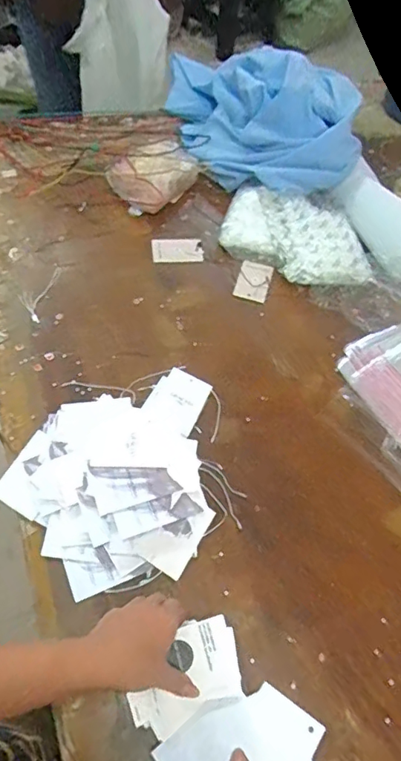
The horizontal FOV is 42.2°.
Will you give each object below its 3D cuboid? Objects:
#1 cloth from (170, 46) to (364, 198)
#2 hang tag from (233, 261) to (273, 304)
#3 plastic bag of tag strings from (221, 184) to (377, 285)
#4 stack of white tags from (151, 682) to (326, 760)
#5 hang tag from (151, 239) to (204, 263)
[{"bbox_3d":[0.105,-0.477,0.911,0.322,0.148,0.311,3,58,-2],"label":"cloth"},{"bbox_3d":[0.085,-0.157,0.823,0.050,0.004,0.075,16,63,6],"label":"hang tag"},{"bbox_3d":[0.156,-0.231,0.846,0.262,0.050,0.147,31,62,15],"label":"plastic bag of tag strings"},{"bbox_3d":[0.041,0.355,0.491,0.150,0.016,0.095,-17,61,-14],"label":"stack of white tags"},{"bbox_3d":[-0.038,-0.213,0.847,0.081,0.004,0.049,-5,63,-9],"label":"hang tag"}]

